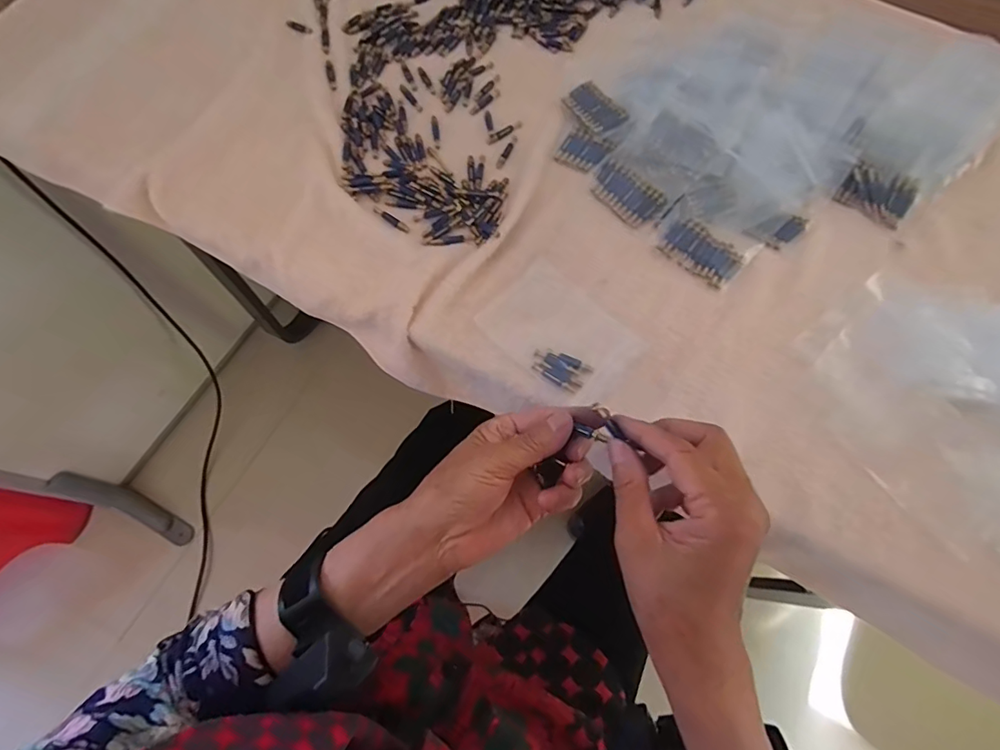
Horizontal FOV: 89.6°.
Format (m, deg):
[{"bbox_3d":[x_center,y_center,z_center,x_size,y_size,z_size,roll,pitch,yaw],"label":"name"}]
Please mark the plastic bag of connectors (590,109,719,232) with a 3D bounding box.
[{"bbox_3d":[0.139,-0.187,0.456,0.075,0.012,0.108,41,90,17],"label":"plastic bag of connectors"}]

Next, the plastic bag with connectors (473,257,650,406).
[{"bbox_3d":[0.048,-0.037,0.399,0.118,0.015,0.081,42,73,16],"label":"plastic bag with connectors"}]

